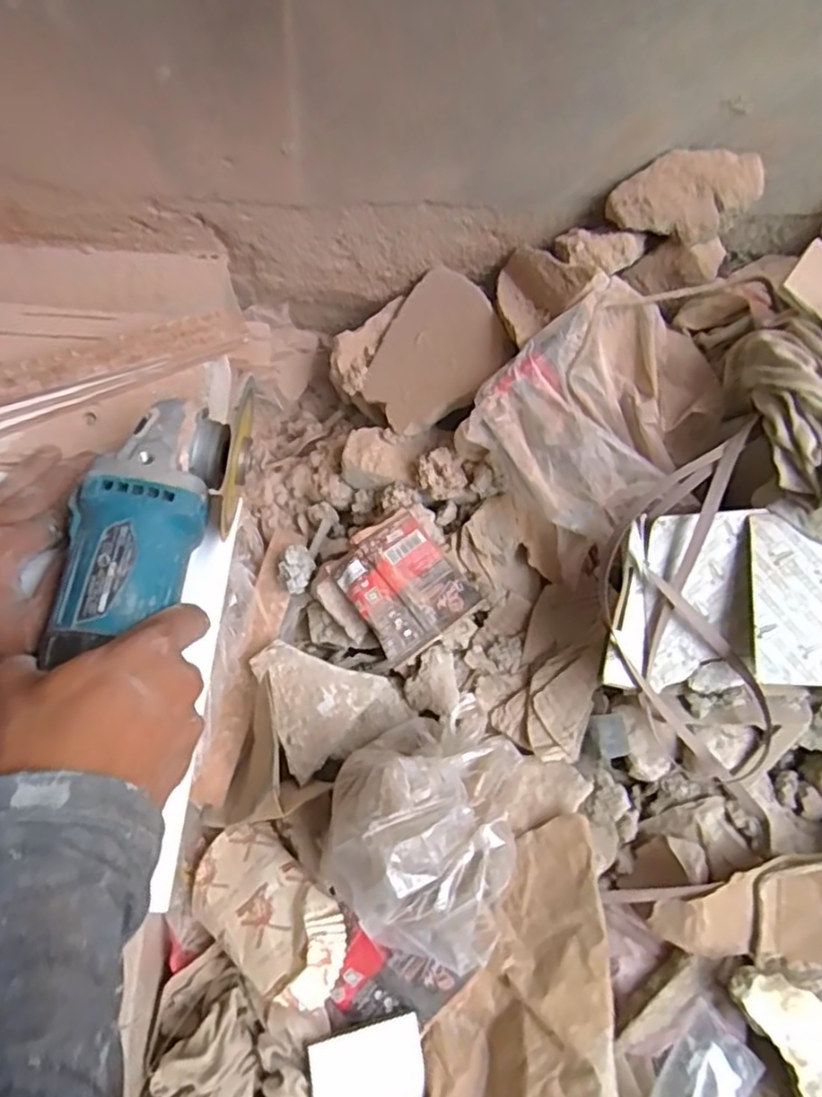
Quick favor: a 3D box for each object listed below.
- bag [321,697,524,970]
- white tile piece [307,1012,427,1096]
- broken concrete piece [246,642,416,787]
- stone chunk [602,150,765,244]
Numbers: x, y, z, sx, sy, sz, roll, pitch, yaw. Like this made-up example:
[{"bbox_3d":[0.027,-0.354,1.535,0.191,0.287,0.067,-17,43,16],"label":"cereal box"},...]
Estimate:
[{"bbox_3d":[0.007,0.181,0.466,0.122,0.105,0.165,11,68,0],"label":"bag"},{"bbox_3d":[-0.027,0.344,0.455,0.075,0.004,0.050,-3,70,-24],"label":"white tile piece"},{"bbox_3d":[-0.070,0.118,0.574,0.100,0.022,0.108,-28,73,-14],"label":"broken concrete piece"},{"bbox_3d":[0.217,-0.280,0.550,0.109,0.051,0.043,2,70,3],"label":"stone chunk"}]

